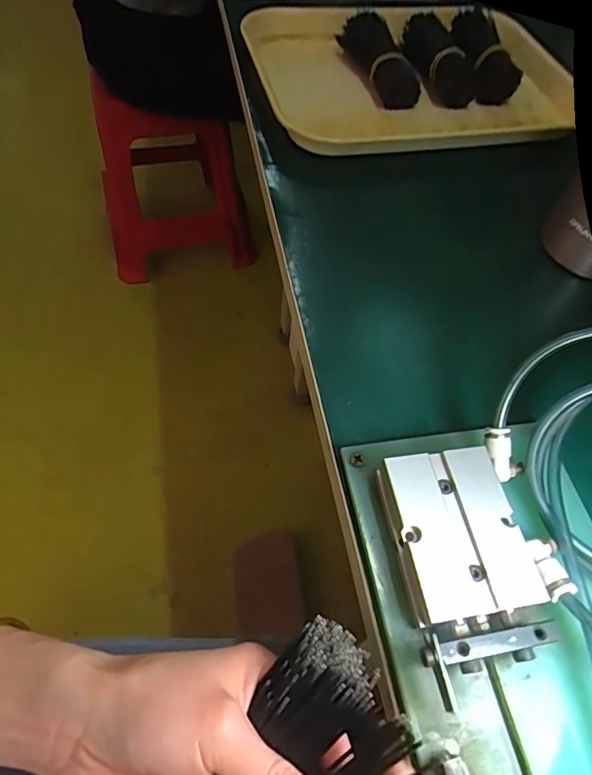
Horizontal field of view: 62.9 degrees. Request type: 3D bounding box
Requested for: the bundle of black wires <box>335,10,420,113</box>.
[{"bbox_3d":[0.081,-0.317,0.464,0.040,0.028,0.132,-12,60,-12],"label":"bundle of black wires"}]

